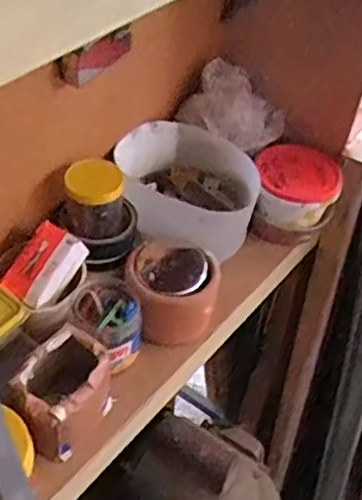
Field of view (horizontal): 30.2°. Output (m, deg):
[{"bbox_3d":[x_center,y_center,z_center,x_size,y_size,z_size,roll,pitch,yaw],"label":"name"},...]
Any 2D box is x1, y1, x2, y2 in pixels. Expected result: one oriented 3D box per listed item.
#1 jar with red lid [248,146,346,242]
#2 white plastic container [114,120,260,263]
[{"bbox_3d":[0.141,-0.069,0.841,0.106,0.086,0.091,17,46,11],"label":"jar with red lid"},{"bbox_3d":[0.000,-0.069,0.793,0.156,0.085,0.145,3,45,-3],"label":"white plastic container"}]

